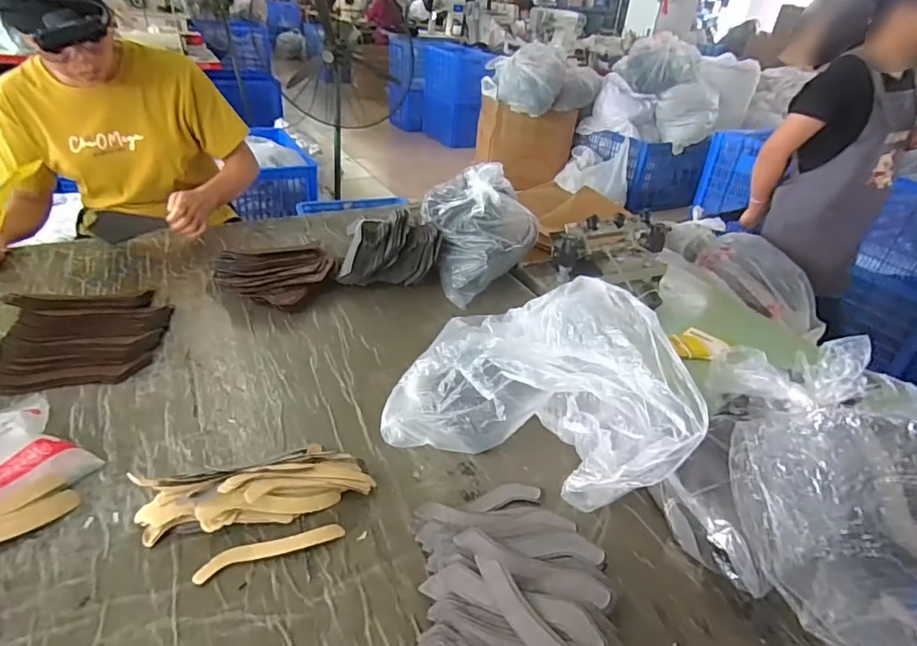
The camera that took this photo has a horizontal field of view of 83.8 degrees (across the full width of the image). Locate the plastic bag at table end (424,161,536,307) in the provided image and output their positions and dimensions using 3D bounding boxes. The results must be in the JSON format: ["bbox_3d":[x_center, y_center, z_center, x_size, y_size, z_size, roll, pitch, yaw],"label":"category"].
[{"bbox_3d":[0.054,-0.184,1.020,0.202,0.207,0.203,-8,36,-20],"label":"plastic bag at table end"}]

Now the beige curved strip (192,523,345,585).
[{"bbox_3d":[-0.197,0.236,0.540,0.147,0.004,0.028,-10,36,-23],"label":"beige curved strip"}]

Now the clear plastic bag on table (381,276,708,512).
[{"bbox_3d":[0.105,0.062,0.664,0.360,0.205,0.257,16,34,15],"label":"clear plastic bag on table"}]

